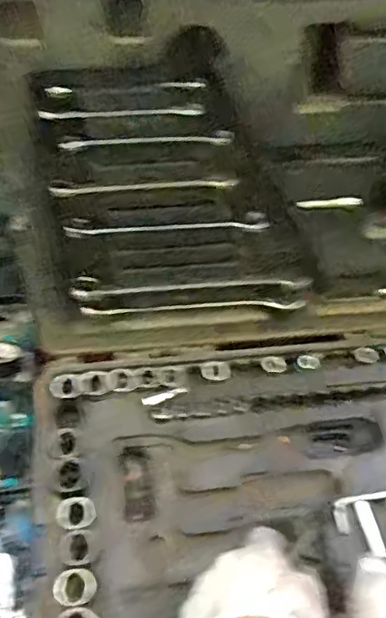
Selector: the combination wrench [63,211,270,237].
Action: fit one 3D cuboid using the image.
[{"bbox_3d":[-0.022,-0.077,0.543,0.181,0.025,0.011,-4,56,-1],"label":"combination wrench"}]

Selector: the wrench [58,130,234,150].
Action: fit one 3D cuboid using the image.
[{"bbox_3d":[-0.037,-0.138,0.490,0.138,0.014,0.006,-3,59,-5],"label":"wrench"}]

